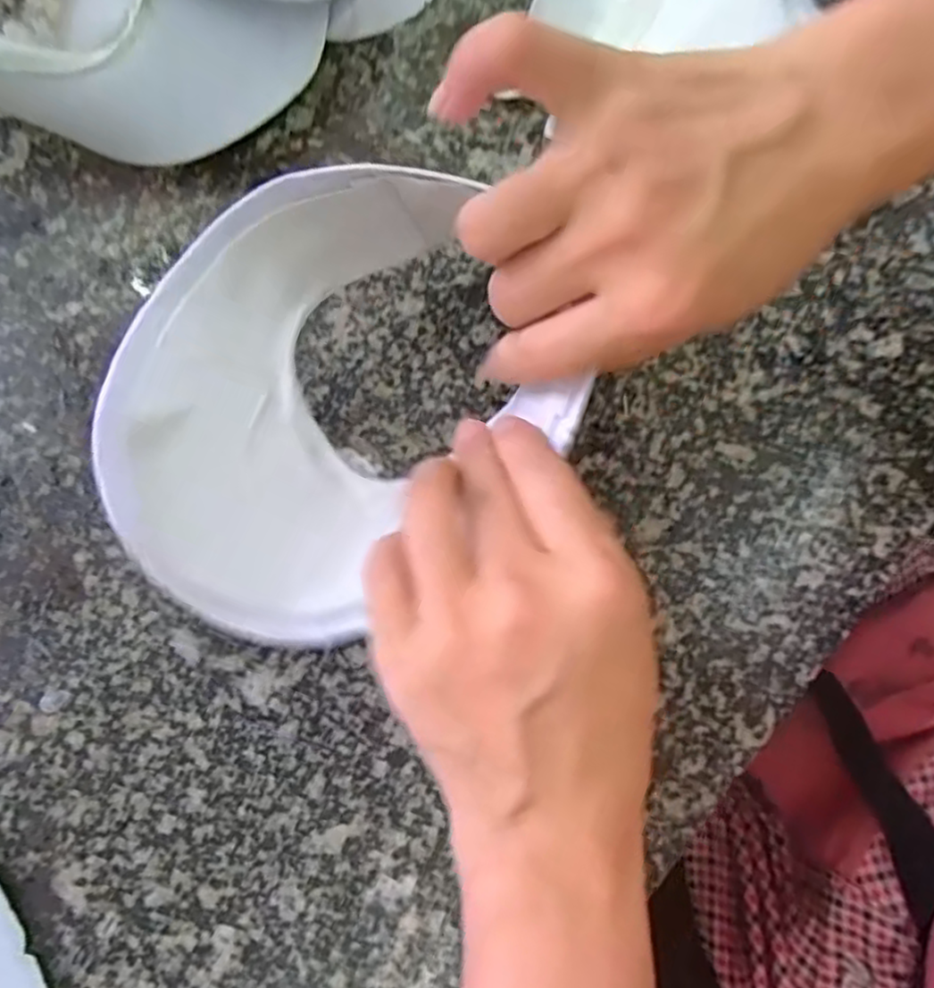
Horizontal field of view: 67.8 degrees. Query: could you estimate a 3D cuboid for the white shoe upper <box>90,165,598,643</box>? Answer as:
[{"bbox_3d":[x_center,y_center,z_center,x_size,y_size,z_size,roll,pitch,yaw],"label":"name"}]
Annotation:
[{"bbox_3d":[-0.052,-0.029,0.218,0.132,0.040,0.110,-39,82,-7],"label":"white shoe upper"}]

